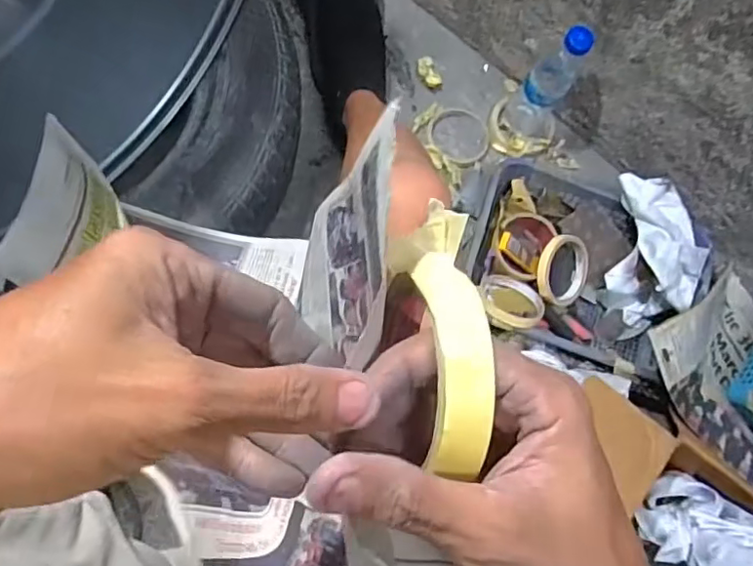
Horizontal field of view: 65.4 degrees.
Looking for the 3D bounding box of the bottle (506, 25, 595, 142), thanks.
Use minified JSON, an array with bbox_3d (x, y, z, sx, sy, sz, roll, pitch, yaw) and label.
[{"bbox_3d":[0.214,-0.245,0.745,0.058,0.177,0.062,0,75,0],"label":"bottle"}]

